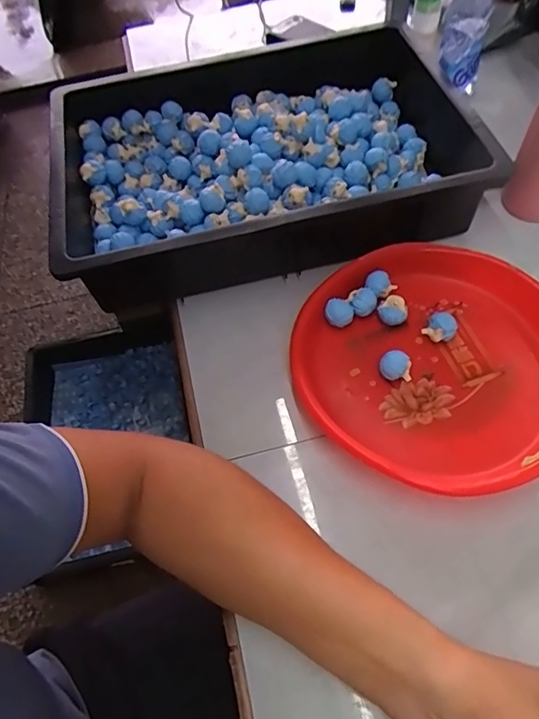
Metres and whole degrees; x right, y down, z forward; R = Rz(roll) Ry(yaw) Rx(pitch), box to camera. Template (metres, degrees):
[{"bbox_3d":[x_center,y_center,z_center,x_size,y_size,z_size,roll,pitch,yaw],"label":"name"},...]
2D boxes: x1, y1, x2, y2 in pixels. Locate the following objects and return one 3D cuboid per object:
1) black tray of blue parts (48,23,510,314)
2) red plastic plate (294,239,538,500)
[{"bbox_3d":[-0.013,-0.233,0.582,0.454,0.105,0.306,-14,58,-3],"label":"black tray of blue parts"},{"bbox_3d":[0.154,-0.003,0.469,0.254,0.042,0.245,35,67,24],"label":"red plastic plate"}]

